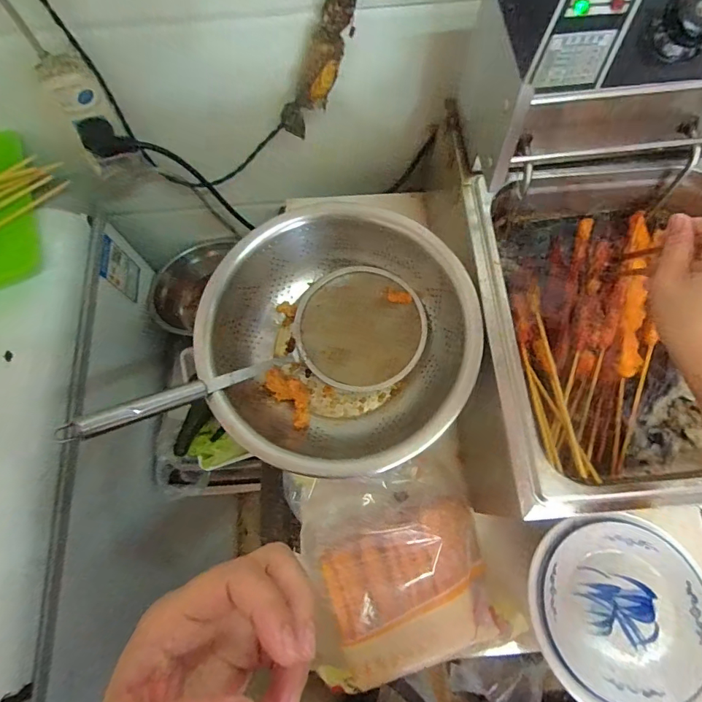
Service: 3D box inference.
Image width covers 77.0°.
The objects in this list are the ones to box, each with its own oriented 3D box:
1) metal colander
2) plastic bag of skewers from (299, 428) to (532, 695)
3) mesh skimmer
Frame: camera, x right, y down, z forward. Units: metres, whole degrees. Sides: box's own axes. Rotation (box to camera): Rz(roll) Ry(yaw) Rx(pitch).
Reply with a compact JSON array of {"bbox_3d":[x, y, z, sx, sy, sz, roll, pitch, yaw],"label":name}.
[{"bbox_3d":[-0.013,-0.015,0.456,0.264,0.088,0.245,0,73,0],"label":"metal colander"},{"bbox_3d":[0.053,0.213,0.456,0.189,0.080,0.198,-14,74,-5],"label":"plastic bag of skewers"},{"bbox_3d":[-0.081,0.012,0.430,0.342,0.079,0.138,-21,73,-30],"label":"mesh skimmer"}]

